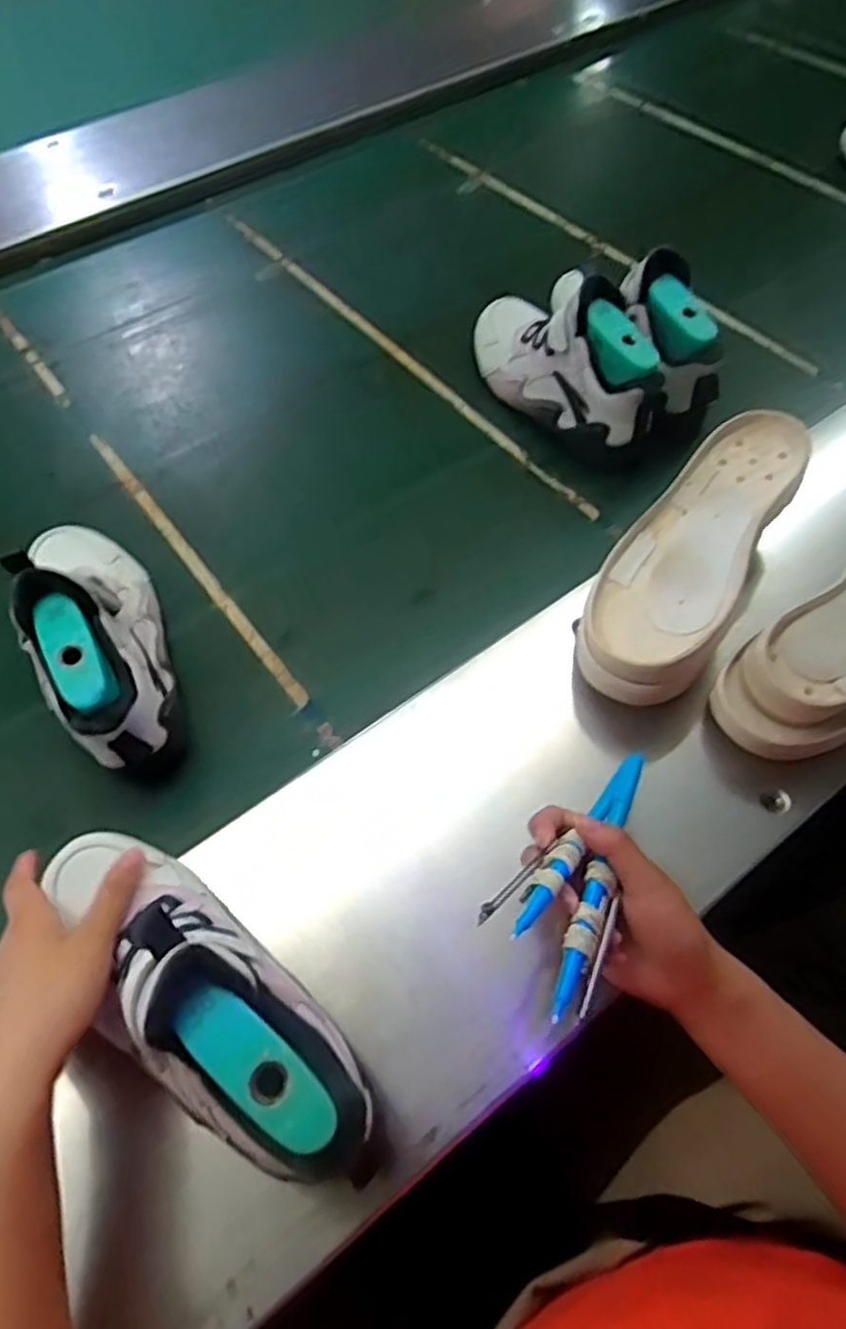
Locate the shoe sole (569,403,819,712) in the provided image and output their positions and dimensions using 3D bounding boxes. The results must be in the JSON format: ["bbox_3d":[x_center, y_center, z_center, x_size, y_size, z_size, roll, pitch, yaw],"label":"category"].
[{"bbox_3d":[0.203,-0.088,0.563,0.094,0.068,0.258,29,63,18],"label":"shoe sole"}]

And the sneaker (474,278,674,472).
[{"bbox_3d":[0.132,-0.296,0.713,0.078,0.126,0.241,-33,62,-18],"label":"sneaker"}]

